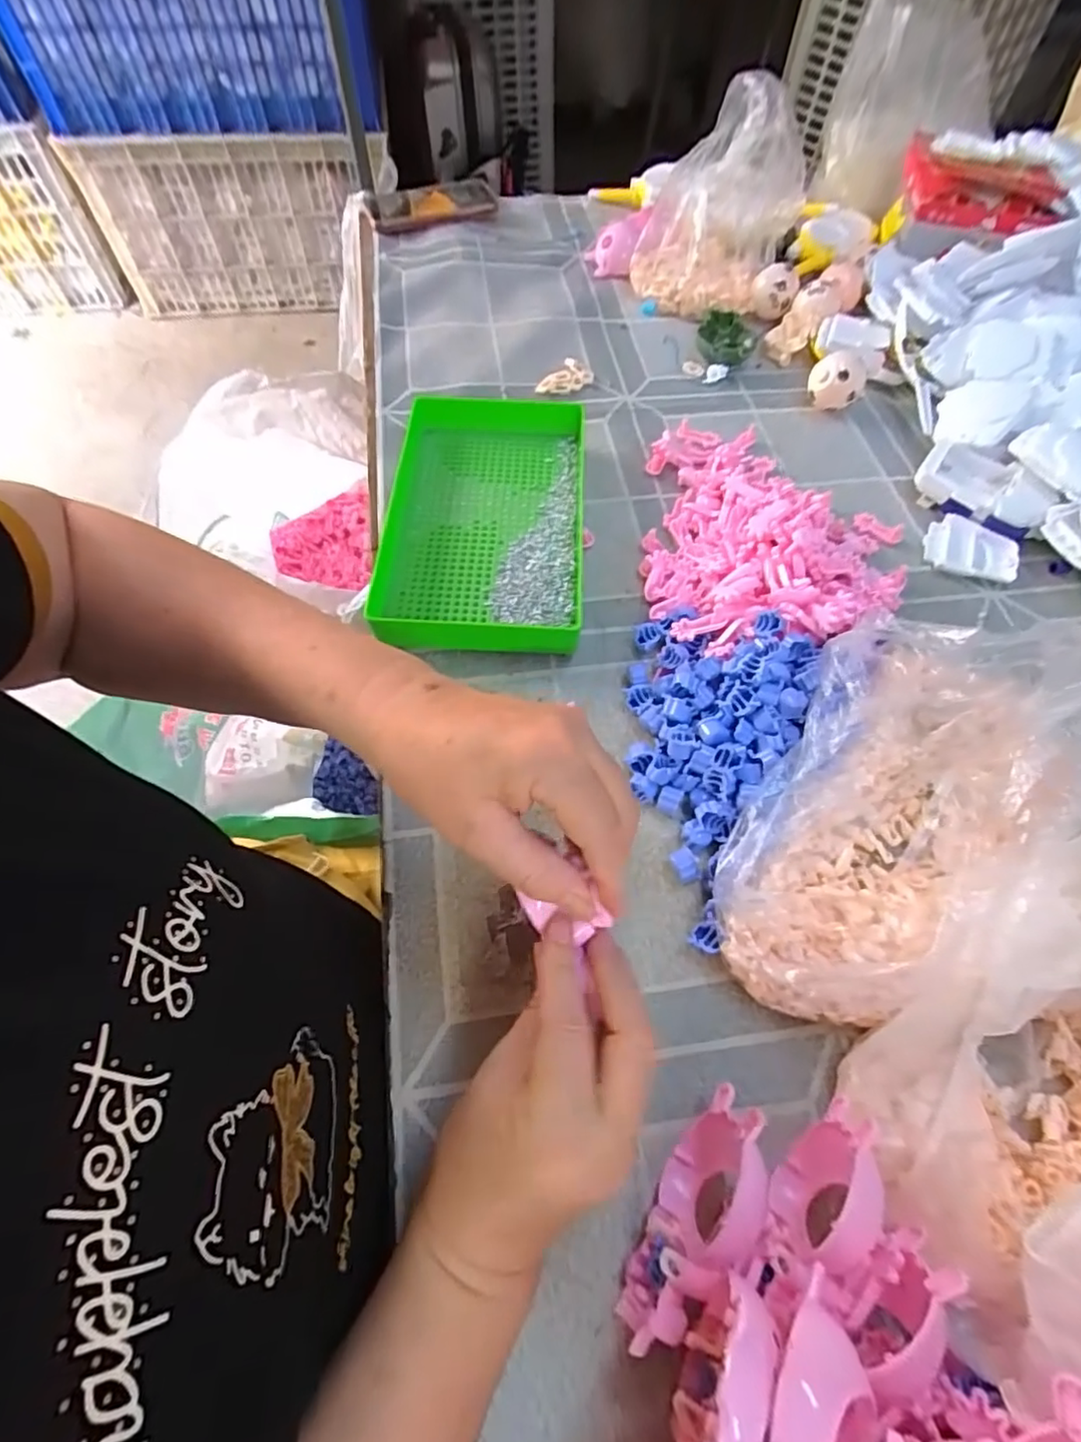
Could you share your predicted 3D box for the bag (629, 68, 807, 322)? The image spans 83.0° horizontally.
[{"bbox_3d":[0.178,-0.527,0.621,0.137,0.150,0.133,25,64,13],"label":"bag"}]

